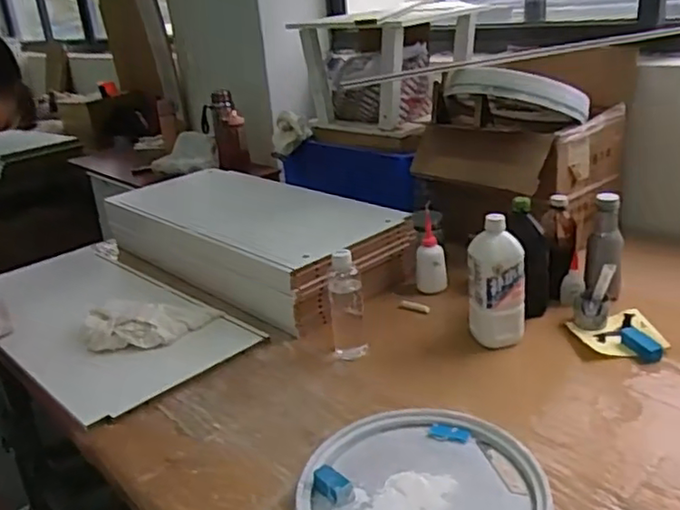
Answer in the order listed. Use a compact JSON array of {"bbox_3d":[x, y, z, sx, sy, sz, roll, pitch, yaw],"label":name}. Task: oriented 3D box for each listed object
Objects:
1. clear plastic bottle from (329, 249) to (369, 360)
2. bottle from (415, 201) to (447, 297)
[{"bbox_3d":[0.011,0.087,1.089,0.061,0.180,0.057,-6,22,-3],"label":"clear plastic bottle"},{"bbox_3d":[0.184,-0.004,1.274,0.063,0.157,0.047,0,23,11],"label":"bottle"}]

